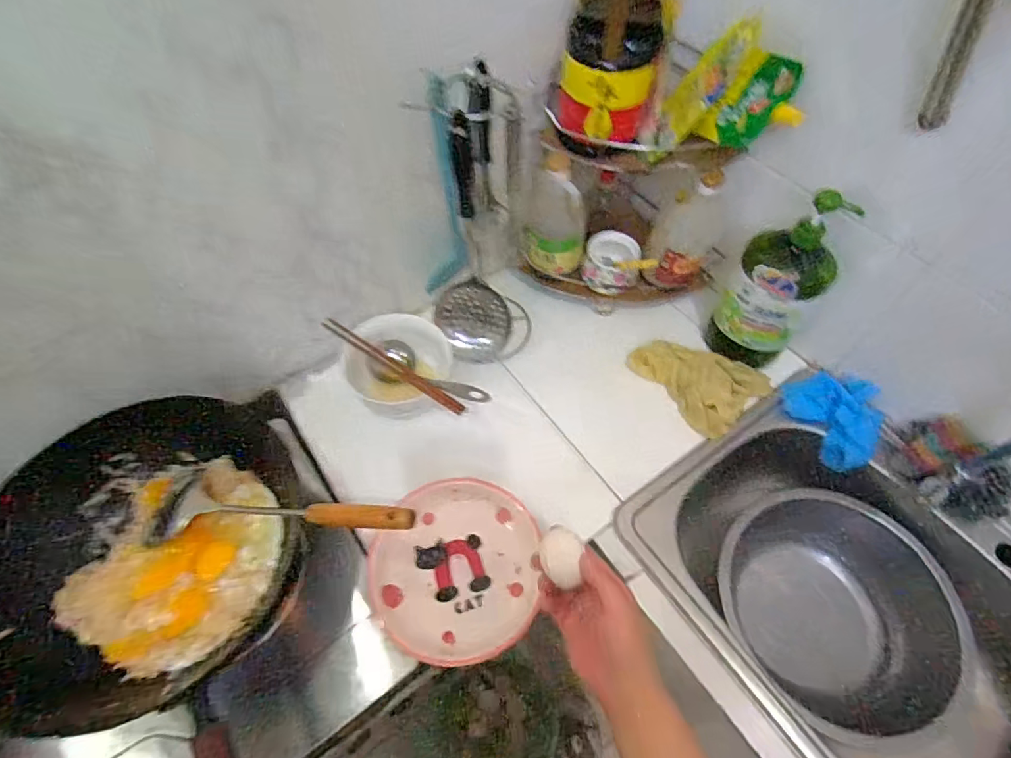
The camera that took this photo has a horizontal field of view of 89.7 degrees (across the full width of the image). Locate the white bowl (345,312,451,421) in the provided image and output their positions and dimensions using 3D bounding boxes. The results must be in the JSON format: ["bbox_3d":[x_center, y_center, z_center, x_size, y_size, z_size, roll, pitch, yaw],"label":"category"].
[{"bbox_3d":[-0.153,-0.018,0.742,0.133,0.085,0.143,-1,57,1],"label":"white bowl"}]

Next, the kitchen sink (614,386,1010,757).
[{"bbox_3d":[0.447,0.312,0.669,0.410,0.192,0.525,-31,61,-18],"label":"kitchen sink"}]

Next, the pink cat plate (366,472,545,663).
[{"bbox_3d":[-0.058,0.228,0.619,0.196,0.036,0.203,-1,57,1],"label":"pink cat plate"}]

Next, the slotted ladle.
[{"bbox_3d":[-0.053,-0.144,0.650,0.097,0.370,0.070,-14,58,-8],"label":"slotted ladle"}]

